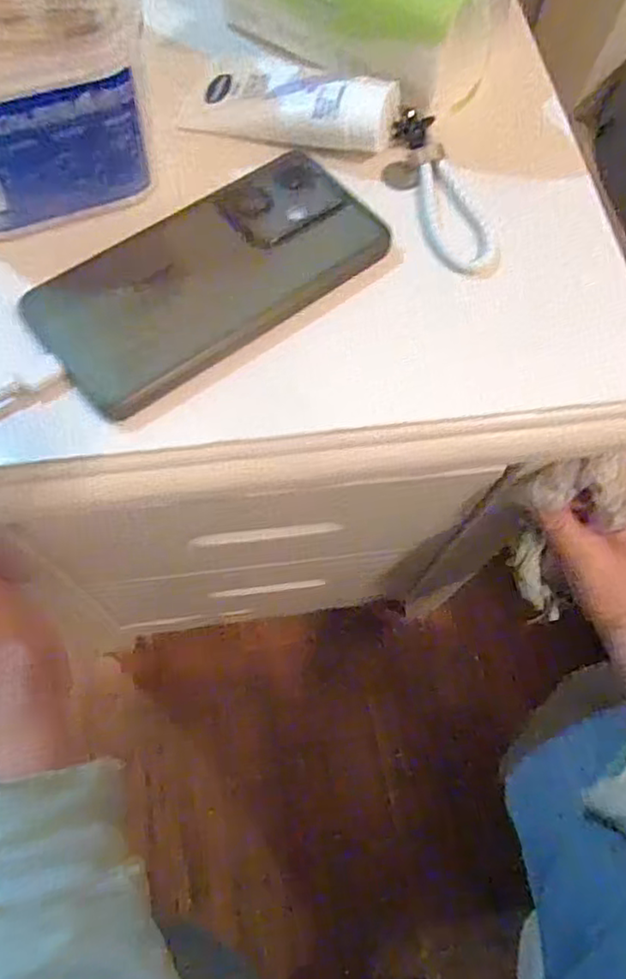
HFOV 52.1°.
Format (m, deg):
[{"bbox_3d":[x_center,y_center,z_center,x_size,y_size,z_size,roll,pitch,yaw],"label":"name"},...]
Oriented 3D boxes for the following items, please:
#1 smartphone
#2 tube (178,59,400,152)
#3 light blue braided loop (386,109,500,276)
[{"bbox_3d":[-0.045,-0.103,0.299,0.162,0.013,0.077,-38,74,-17],"label":"smartphone"},{"bbox_3d":[-0.012,-0.204,0.340,0.114,0.026,0.055,20,67,19],"label":"tube"},{"bbox_3d":[0.064,-0.151,0.329,0.033,0.013,0.103,-20,70,-11],"label":"light blue braided loop"}]

